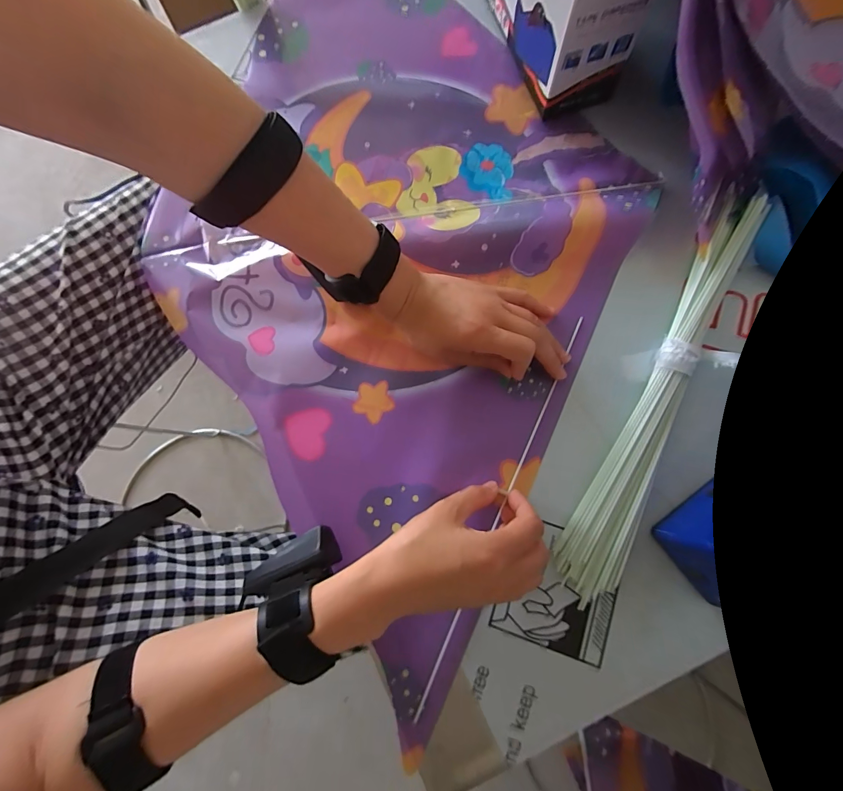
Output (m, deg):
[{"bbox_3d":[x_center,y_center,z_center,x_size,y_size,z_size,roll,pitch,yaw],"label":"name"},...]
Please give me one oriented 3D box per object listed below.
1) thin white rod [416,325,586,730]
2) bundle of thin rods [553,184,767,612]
[{"bbox_3d":[0.072,0.093,0.329,0.005,0.010,0.361,25,81,5],"label":"thin white rod"},{"bbox_3d":[0.205,-0.009,0.331,0.051,0.025,0.373,25,81,7],"label":"bundle of thin rods"}]

